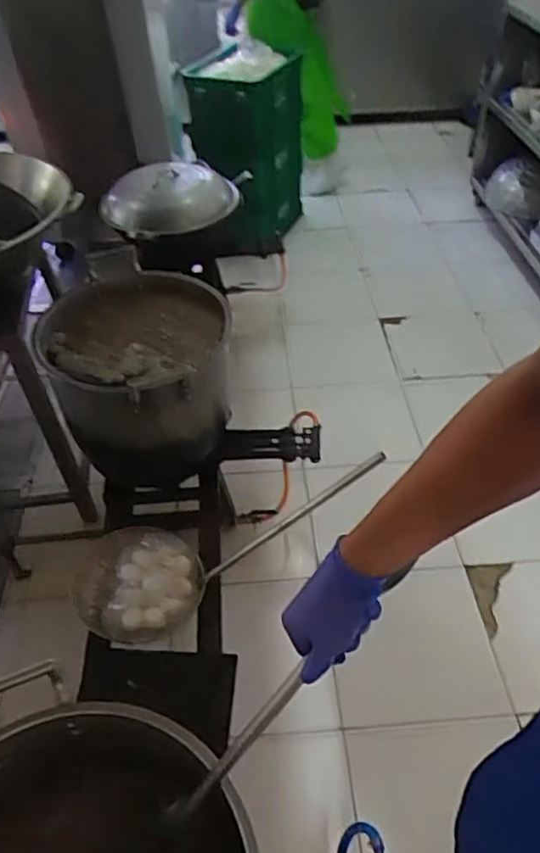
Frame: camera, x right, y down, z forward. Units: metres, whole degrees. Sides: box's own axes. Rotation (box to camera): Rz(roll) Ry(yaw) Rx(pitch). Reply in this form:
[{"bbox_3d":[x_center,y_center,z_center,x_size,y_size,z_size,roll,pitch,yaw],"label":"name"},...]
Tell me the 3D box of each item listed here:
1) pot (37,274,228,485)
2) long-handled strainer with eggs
[{"bbox_3d":[-0.278,-0.089,1.429,0.382,0.360,0.394,4,44,6],"label":"pot"},{"bbox_3d":[-0.081,0.257,1.297,0.691,0.165,0.260,-24,42,13],"label":"long-handled strainer with eggs"}]

